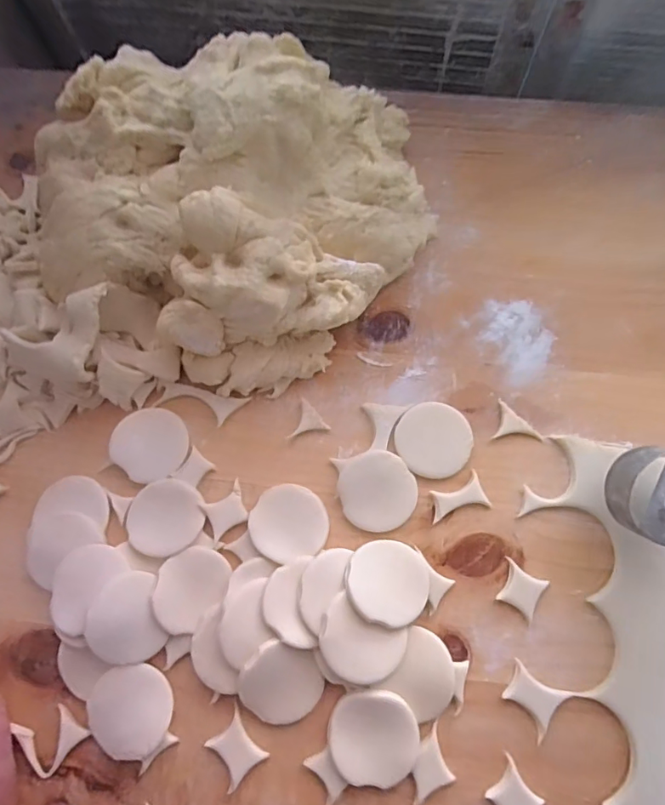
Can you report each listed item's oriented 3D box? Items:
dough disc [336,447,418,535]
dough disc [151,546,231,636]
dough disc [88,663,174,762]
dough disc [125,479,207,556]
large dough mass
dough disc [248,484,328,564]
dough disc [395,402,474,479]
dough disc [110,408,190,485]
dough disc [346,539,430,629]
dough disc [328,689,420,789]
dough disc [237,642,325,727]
[{"bbox_3d":[0.041,0.079,0.458,0.066,0.012,0.070,0,73,2],"label":"dough disc"},{"bbox_3d":[-0.123,0.158,0.433,0.055,0.004,0.069,43,75,2],"label":"dough disc"},{"bbox_3d":[-0.166,0.252,0.412,0.067,0.010,0.067,0,79,-1],"label":"dough disc"},{"bbox_3d":[-0.151,0.103,0.456,0.068,0.006,0.065,0,73,2],"label":"dough disc"},{"bbox_3d":[-0.092,-0.196,0.482,0.321,0.137,0.317,0,73,2],"label":"large dough mass"},{"bbox_3d":[-0.039,0.107,0.451,0.067,0.011,0.064,0,73,2],"label":"dough disc"},{"bbox_3d":[0.094,0.034,0.472,0.069,0.004,0.069,0,73,2],"label":"dough disc"},{"bbox_3d":[-0.172,0.039,0.477,0.068,0.012,0.066,0,73,2],"label":"dough disc"},{"bbox_3d":[0.047,0.150,0.425,0.067,0.006,0.067,3,59,-5],"label":"dough disc"},{"bbox_3d":[0.033,0.265,0.402,0.067,0.011,0.069,0,73,2],"label":"dough disc"},{"bbox_3d":[-0.042,0.231,0.414,0.068,0.004,0.066,-1,96,-10],"label":"dough disc"}]

